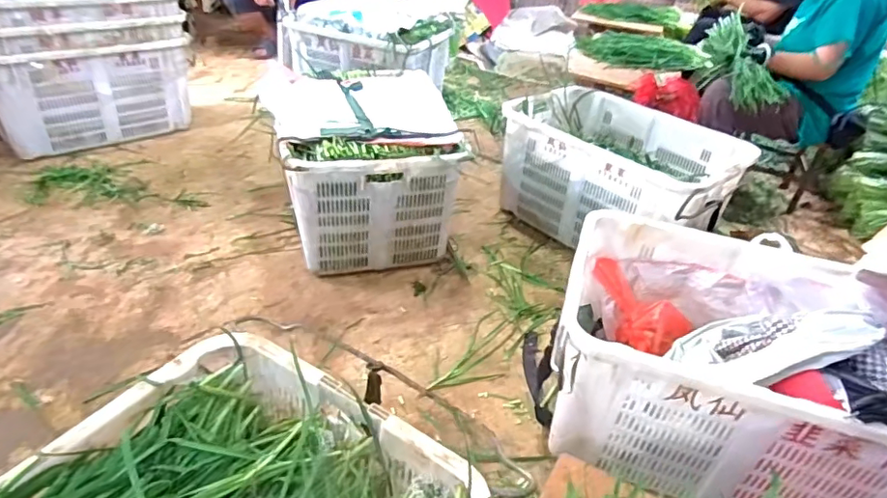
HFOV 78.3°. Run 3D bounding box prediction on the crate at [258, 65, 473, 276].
[{"bbox_3d":[-0.243,-0.245,1.583,0.456,0.354,0.588,-5,36,-15],"label":"crate"}]

